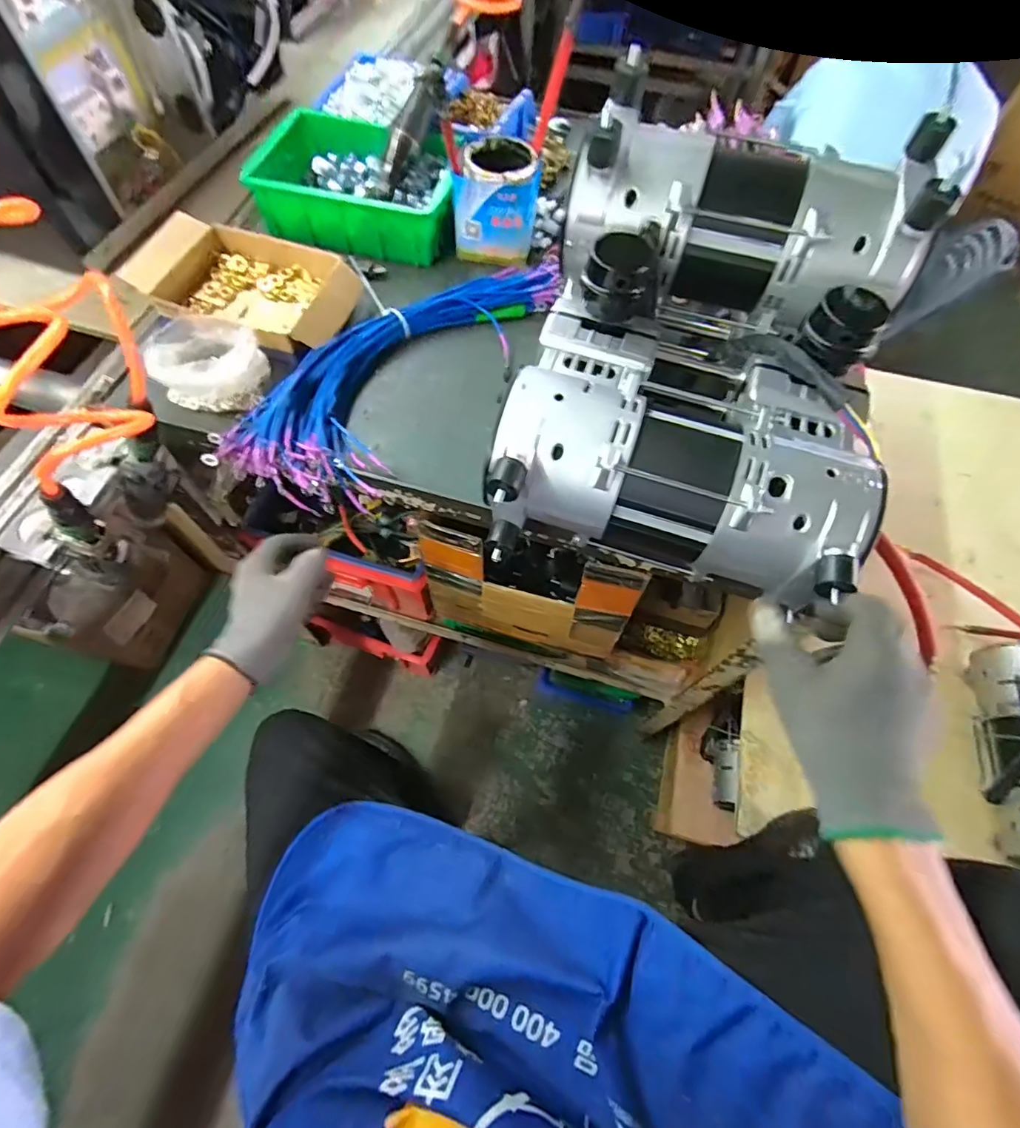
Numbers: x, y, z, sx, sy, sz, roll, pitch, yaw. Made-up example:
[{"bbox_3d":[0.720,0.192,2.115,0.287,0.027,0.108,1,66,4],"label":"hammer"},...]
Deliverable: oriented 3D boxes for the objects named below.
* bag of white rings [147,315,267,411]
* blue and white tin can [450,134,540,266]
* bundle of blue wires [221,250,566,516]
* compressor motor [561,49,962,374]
[{"bbox_3d":[-0.319,-0.217,0.563,0.109,0.049,0.108,-18,60,-11],"label":"bag of white rings"},{"bbox_3d":[-0.016,-0.451,0.660,0.100,0.098,0.086,4,58,1],"label":"blue and white tin can"},{"bbox_3d":[-0.121,-0.219,0.583,0.165,0.052,0.411,32,63,17],"label":"bundle of blue wires"},{"bbox_3d":[0.193,-0.277,0.446,0.288,0.141,0.169,18,60,10],"label":"compressor motor"}]

